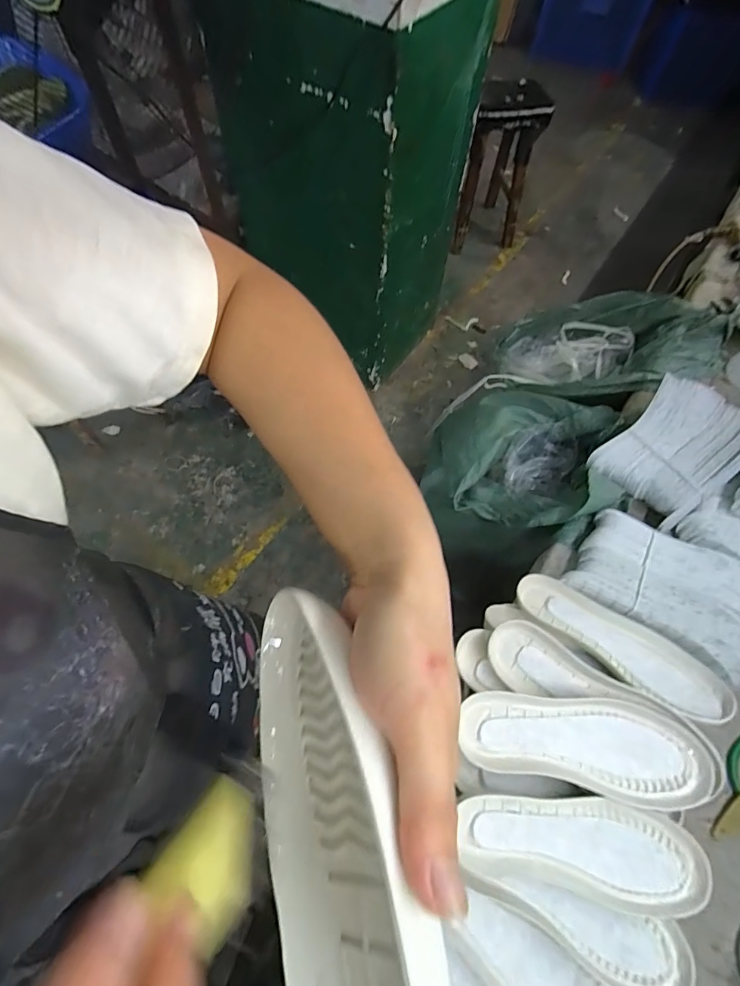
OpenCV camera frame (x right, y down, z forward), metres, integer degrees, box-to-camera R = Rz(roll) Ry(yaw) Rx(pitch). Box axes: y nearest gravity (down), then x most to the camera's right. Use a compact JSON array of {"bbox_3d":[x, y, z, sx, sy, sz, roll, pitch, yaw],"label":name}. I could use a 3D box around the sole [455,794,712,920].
[{"bbox_3d":[0.216,0.366,0.471,0.244,0.036,0.087,11,64,3],"label":"sole"}]

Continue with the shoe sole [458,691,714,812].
[{"bbox_3d":[0.232,0.273,0.497,0.251,0.030,0.092,11,64,3],"label":"shoe sole"}]

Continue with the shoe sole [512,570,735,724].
[{"bbox_3d":[0.311,0.188,0.578,0.259,0.043,0.087,31,66,29],"label":"shoe sole"}]

